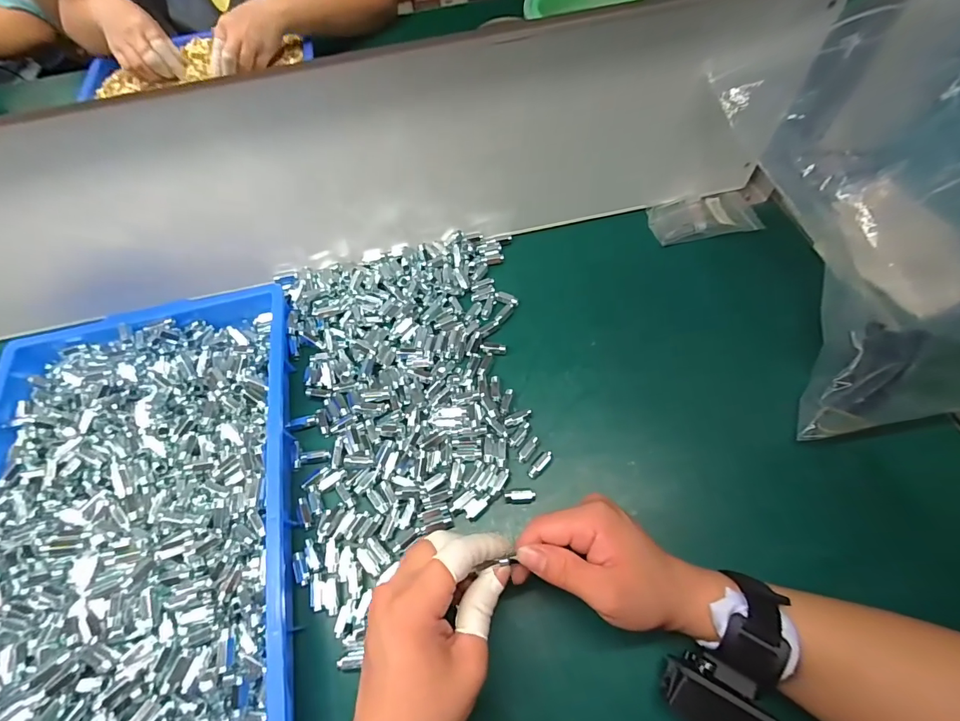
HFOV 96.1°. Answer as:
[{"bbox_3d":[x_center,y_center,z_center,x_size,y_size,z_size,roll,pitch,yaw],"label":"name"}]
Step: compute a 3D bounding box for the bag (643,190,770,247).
[{"bbox_3d":[0.270,-0.176,0.528,0.122,0.018,0.079,-5,53,1],"label":"bag"}]

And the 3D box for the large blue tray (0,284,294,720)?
[{"bbox_3d":[-0.309,0.127,0.370,0.285,0.056,0.424,-12,66,-4],"label":"large blue tray"}]

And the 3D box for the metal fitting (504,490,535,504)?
[{"bbox_3d":[0.036,0.122,0.385,0.026,0.011,0.011,-4,62,2],"label":"metal fitting"}]

